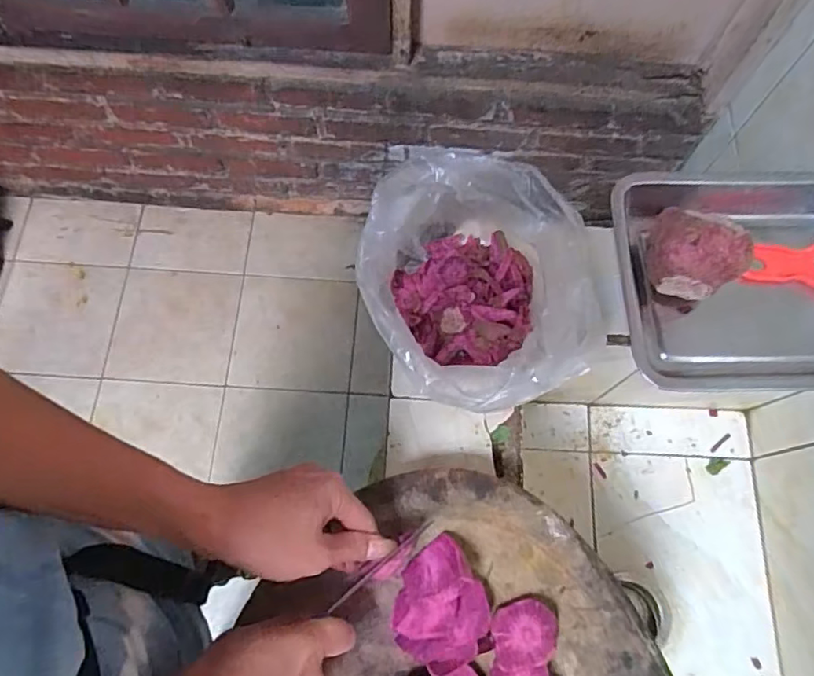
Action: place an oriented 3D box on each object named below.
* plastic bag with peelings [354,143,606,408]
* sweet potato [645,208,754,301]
[{"bbox_3d":[0.058,-0.046,0.557,0.197,0.111,0.235,1,70,-1],"label":"plastic bag with peelings"},{"bbox_3d":[0.290,-0.083,0.595,0.089,0.078,0.080,31,73,9],"label":"sweet potato"}]

